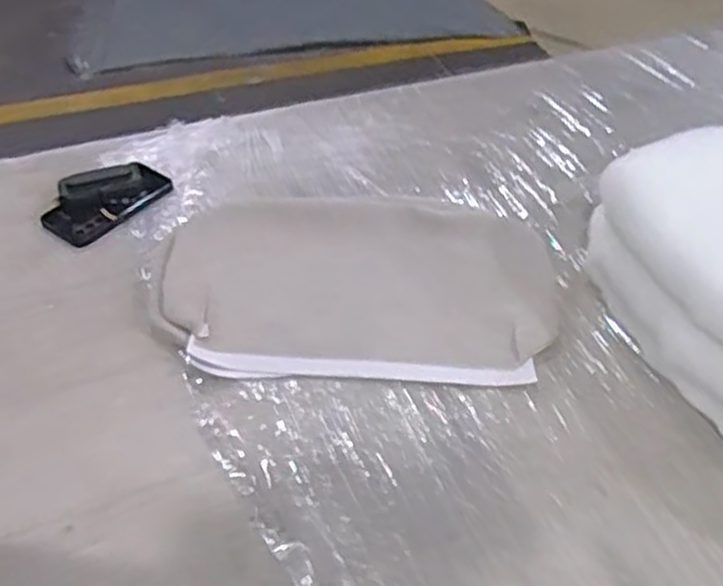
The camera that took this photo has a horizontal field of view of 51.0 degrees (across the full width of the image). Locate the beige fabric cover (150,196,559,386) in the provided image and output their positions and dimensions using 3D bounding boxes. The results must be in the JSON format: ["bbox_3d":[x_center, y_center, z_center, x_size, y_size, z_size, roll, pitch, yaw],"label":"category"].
[{"bbox_3d":[-0.003,-0.015,0.890,0.456,0.064,0.246,2,46,-3],"label":"beige fabric cover"}]

